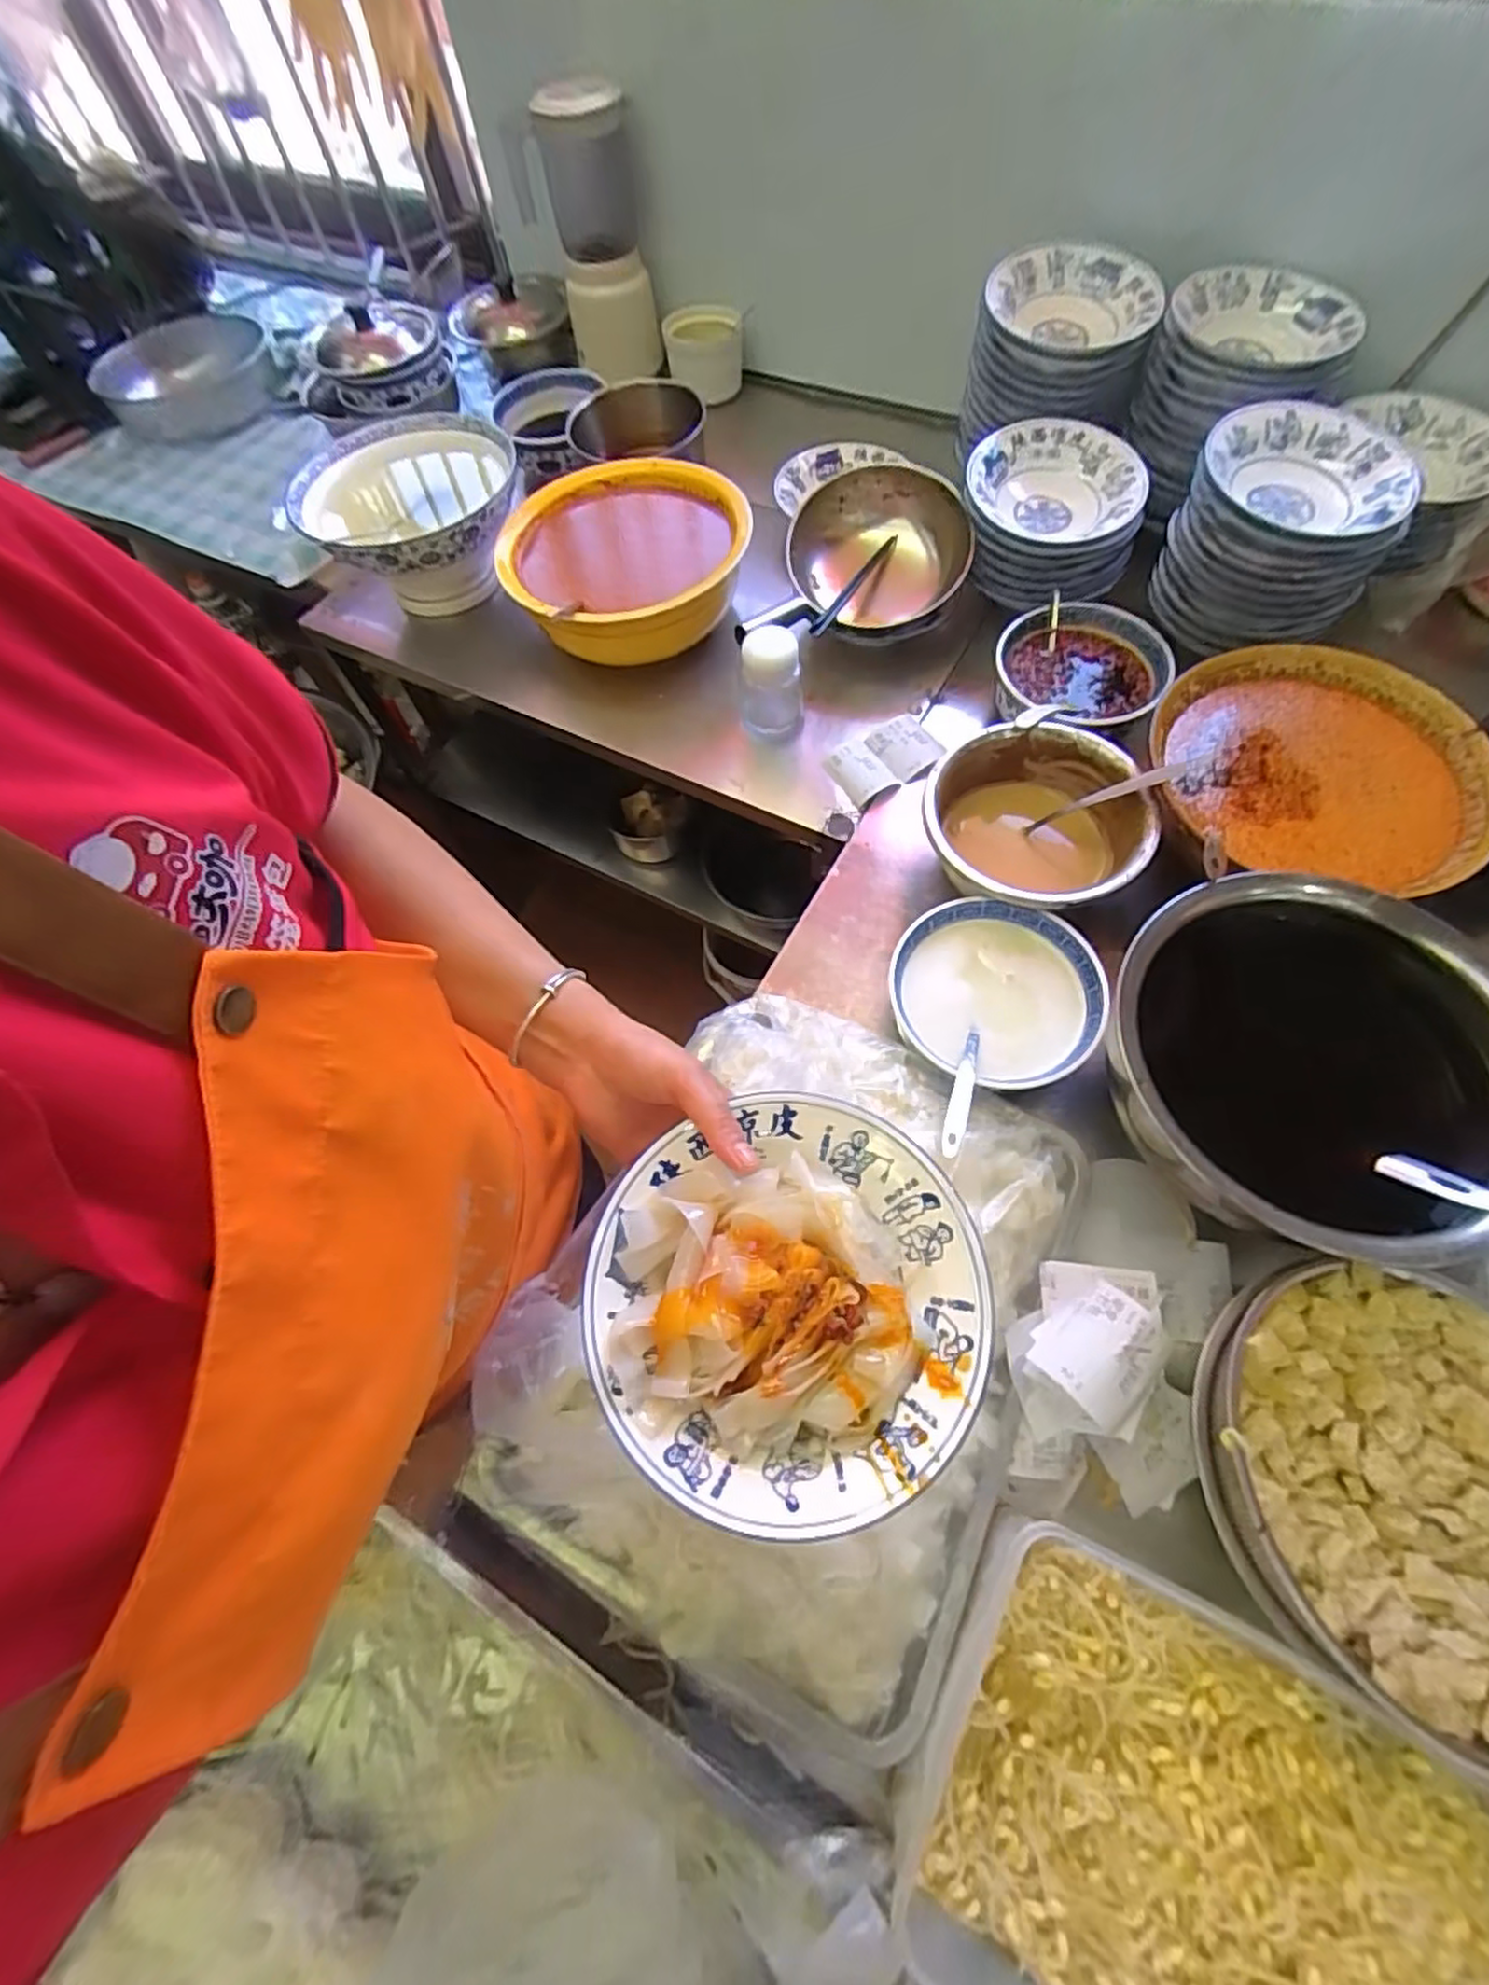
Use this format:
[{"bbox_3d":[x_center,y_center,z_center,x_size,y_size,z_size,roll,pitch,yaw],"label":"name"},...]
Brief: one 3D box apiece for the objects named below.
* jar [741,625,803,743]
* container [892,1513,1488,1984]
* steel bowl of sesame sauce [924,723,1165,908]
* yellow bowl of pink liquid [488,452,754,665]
[{"bbox_3d":[0.033,-0.361,0.854,0.070,0.104,0.074,0,65,1],"label":"jar"},{"bbox_3d":[0.261,0.479,0.402,0.306,0.091,0.224,25,68,12],"label":"container"},{"bbox_3d":[0.286,-0.163,0.733,0.206,0.102,0.204,0,65,1],"label":"steel bowl of sesame sauce"},{"bbox_3d":[-0.150,-0.543,0.951,0.292,0.142,0.296,0,65,1],"label":"yellow bowl of pink liquid"}]

